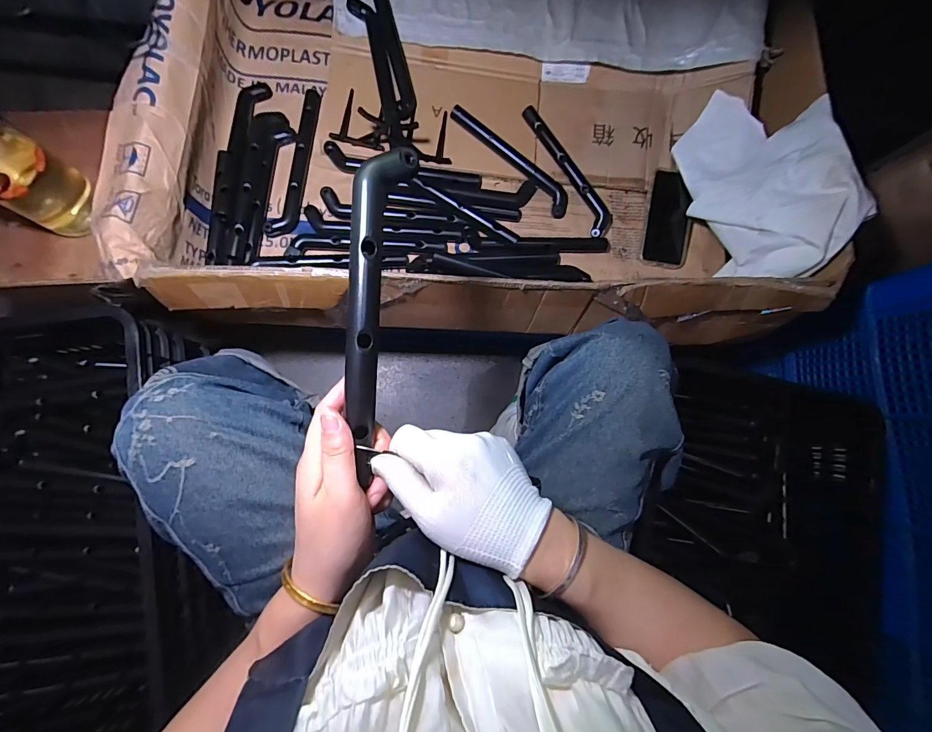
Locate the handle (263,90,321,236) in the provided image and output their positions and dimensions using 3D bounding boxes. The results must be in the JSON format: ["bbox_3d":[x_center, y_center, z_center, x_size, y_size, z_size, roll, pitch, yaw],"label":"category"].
[{"bbox_3d":[-0.260,-0.318,0.646,0.043,0.015,0.243,14,82,-5],"label":"handle"}]

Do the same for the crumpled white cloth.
[{"bbox_3d":[0.444,-0.282,0.626,0.039,0.192,0.313,15,64,-46],"label":"crumpled white cloth"}]

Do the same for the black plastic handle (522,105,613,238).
[{"bbox_3d":[0.177,-0.332,0.698,0.048,0.021,0.243,-31,88,-9],"label":"black plastic handle"}]

